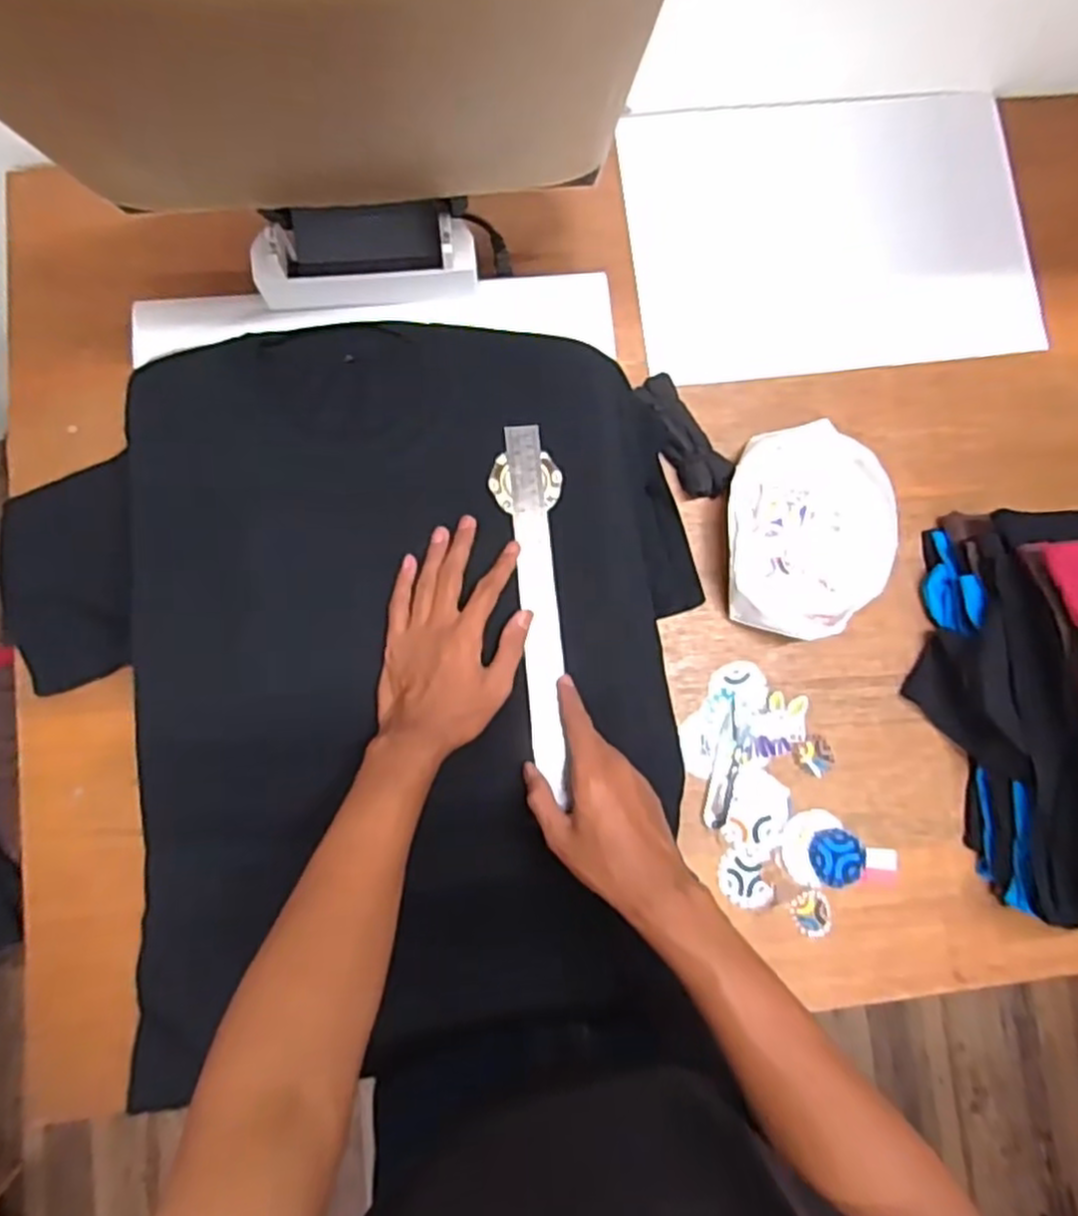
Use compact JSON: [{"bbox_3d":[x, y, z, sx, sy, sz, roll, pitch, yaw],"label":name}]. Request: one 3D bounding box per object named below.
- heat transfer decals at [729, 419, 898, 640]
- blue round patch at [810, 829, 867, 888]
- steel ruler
[{"bbox_3d":[0.255,-0.073,0.711,0.155,0.046,0.196,1,85,-4],"label":"heat transfer decals"},{"bbox_3d":[0.282,0.236,0.698,0.058,0.006,0.051,41,84,1],"label":"blue round patch"},{"bbox_3d":[-0.001,-0.006,0.604,0.030,0.009,0.295,-6,81,6],"label":"steel ruler"}]

